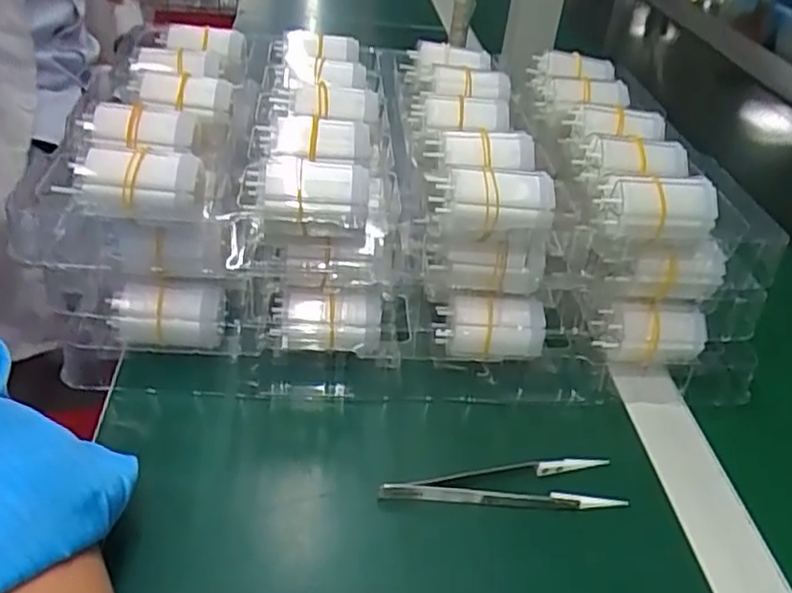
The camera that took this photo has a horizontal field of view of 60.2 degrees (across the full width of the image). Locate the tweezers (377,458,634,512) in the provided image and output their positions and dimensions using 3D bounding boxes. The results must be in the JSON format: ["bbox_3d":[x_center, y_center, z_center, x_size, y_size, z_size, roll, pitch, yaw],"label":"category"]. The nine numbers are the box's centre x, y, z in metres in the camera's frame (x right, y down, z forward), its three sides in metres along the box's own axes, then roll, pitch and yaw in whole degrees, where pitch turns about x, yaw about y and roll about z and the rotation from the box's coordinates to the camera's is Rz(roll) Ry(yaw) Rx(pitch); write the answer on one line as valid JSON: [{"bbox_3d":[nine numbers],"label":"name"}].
[{"bbox_3d":[0.054,0.097,0.348,0.122,0.006,0.030,-1,37,-11],"label":"tweezers"}]

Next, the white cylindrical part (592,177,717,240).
[{"bbox_3d":[0.146,-0.050,0.382,0.064,0.030,0.026,6,37,-2],"label":"white cylindrical part"}]

